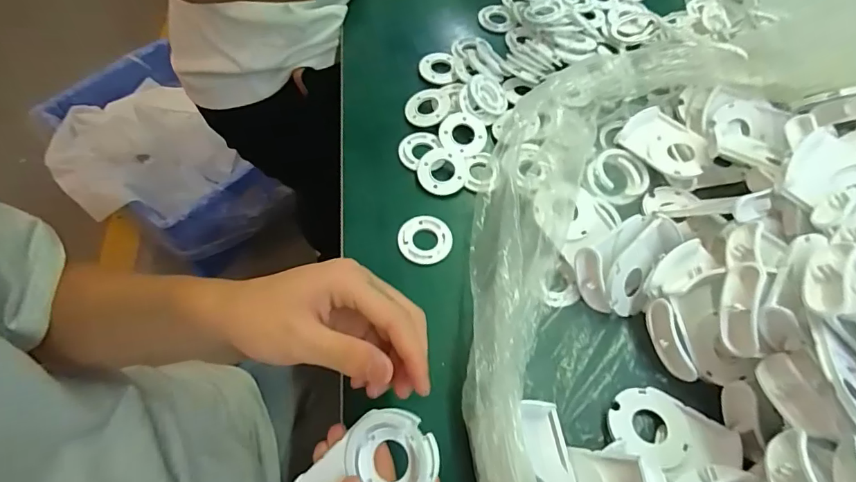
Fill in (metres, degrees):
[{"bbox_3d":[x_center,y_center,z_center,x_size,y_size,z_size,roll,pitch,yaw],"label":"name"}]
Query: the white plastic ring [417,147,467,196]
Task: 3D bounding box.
[{"bbox_3d":[0.013,-0.062,0.413,0.044,0.007,0.042,0,77,0],"label":"white plastic ring"}]

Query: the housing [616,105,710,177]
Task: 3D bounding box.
[{"bbox_3d":[0.220,-0.090,0.430,0.056,0.018,0.079,-33,68,-19],"label":"housing"}]

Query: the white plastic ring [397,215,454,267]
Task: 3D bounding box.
[{"bbox_3d":[-0.002,-0.001,0.387,0.045,0.007,0.043,1,62,-2],"label":"white plastic ring"}]

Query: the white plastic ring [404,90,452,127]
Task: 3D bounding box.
[{"bbox_3d":[-0.001,-0.129,0.448,0.040,0.011,0.043,1,62,-2],"label":"white plastic ring"}]

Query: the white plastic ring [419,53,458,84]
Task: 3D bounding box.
[{"bbox_3d":[0.010,-0.179,0.480,0.038,0.005,0.041,1,62,-2],"label":"white plastic ring"}]

